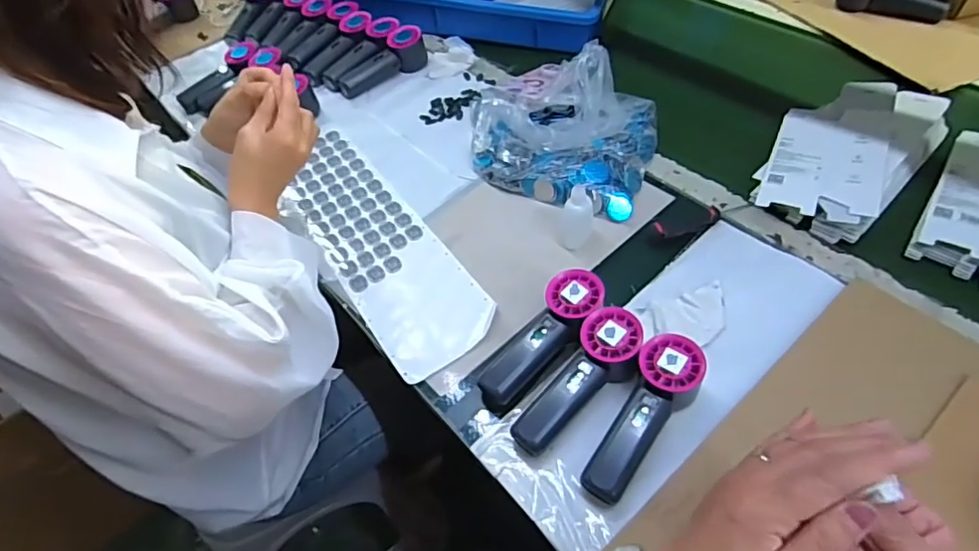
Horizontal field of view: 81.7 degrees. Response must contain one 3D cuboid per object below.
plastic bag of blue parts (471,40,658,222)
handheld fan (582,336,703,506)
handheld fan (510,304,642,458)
[{"bbox_3d":[0.101,-0.204,0.746,0.238,0.090,0.230,18,54,20],"label":"plastic bag of blue parts"},{"bbox_3d":[0.135,0.123,0.499,0.055,0.052,0.157,29,58,27],"label":"handheld fan"},{"bbox_3d":[0.085,0.101,0.529,0.056,0.035,0.156,37,78,31],"label":"handheld fan"}]

